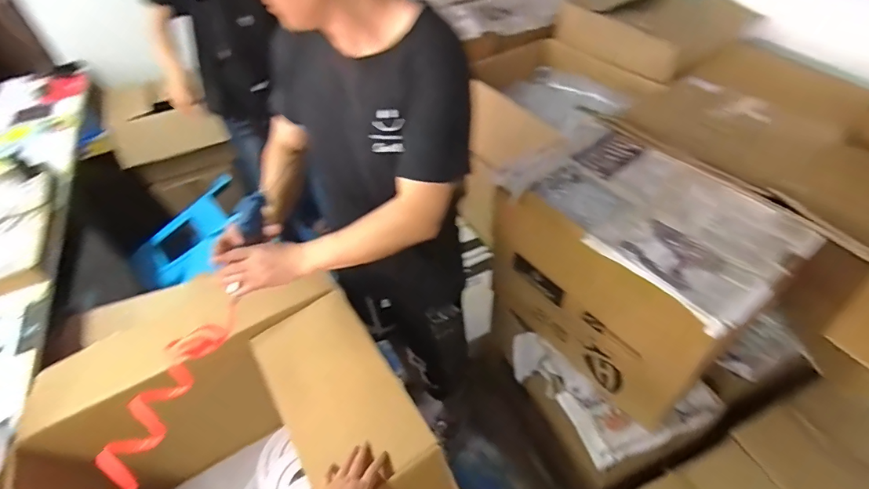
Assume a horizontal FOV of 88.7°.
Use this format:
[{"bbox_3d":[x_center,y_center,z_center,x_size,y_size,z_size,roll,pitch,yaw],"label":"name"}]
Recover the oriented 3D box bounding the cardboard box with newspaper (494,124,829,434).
[{"bbox_3d":[0.416,0.053,1.023,0.317,0.408,0.524,-30,51,-24],"label":"cardboard box with newspaper"}]

